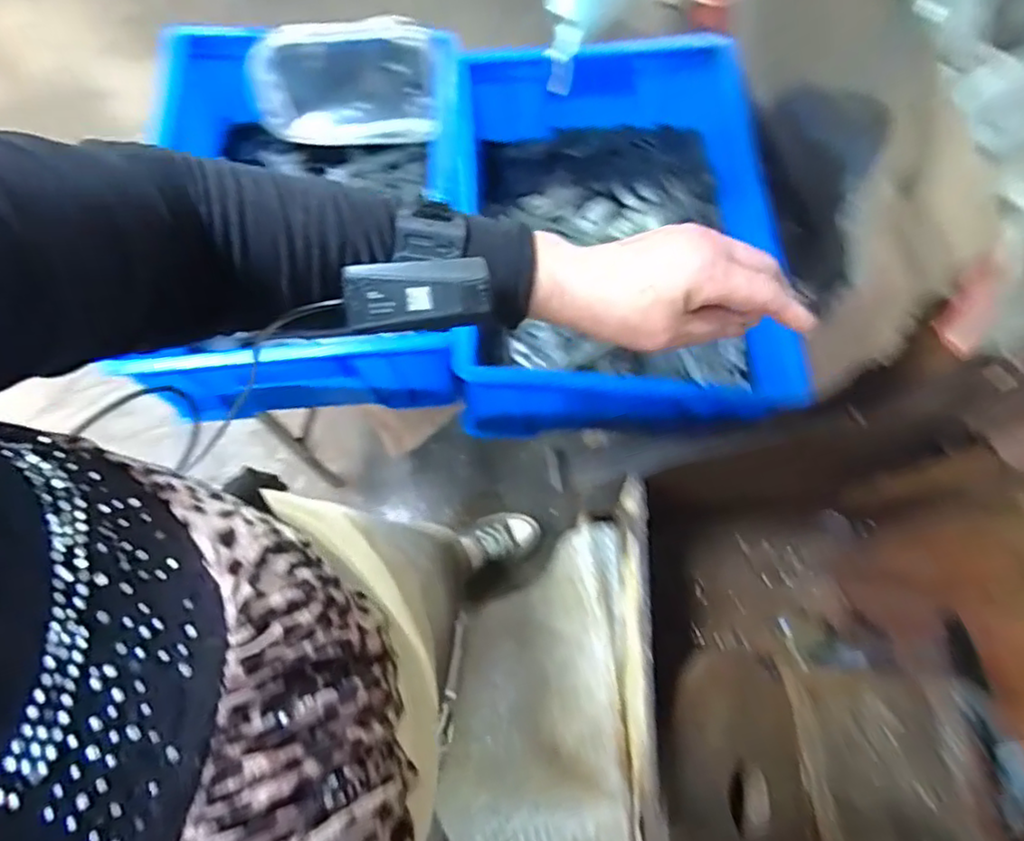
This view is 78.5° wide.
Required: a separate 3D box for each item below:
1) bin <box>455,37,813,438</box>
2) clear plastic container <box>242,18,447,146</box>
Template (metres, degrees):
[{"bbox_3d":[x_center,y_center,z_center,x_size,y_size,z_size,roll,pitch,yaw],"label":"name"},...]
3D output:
[{"bbox_3d":[0.103,-0.190,0.647,0.313,0.135,0.406,0,72,0],"label":"bin"},{"bbox_3d":[-0.179,-0.373,0.695,0.192,0.117,0.060,-6,40,-1],"label":"clear plastic container"}]

